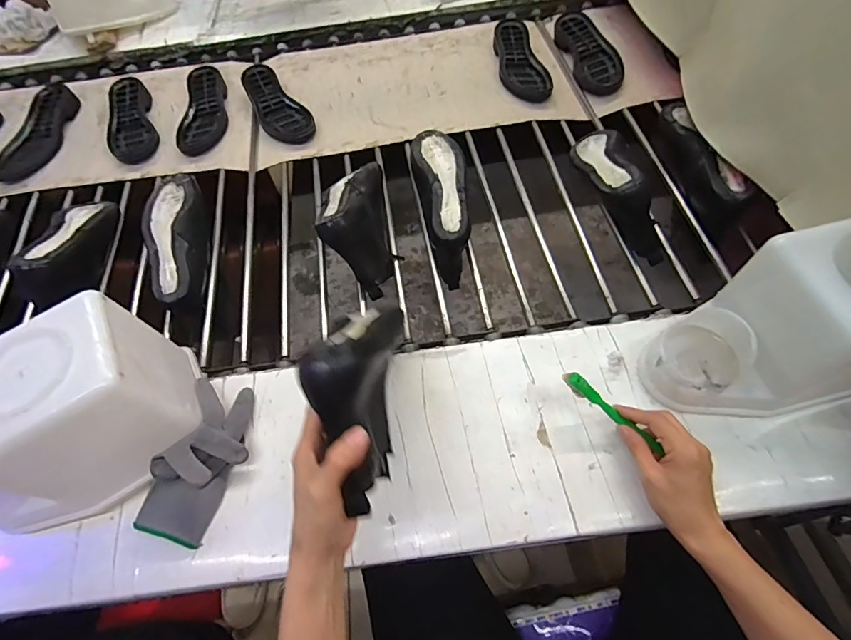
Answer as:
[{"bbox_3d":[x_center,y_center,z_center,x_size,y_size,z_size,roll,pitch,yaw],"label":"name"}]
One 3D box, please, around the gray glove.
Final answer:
[{"bbox_3d":[-0.248,0.149,0.486,0.085,0.065,0.169,12,62,11],"label":"gray glove"}]

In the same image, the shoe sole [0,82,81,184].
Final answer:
[{"bbox_3d":[-0.763,-0.374,0.878,0.084,0.034,0.251,1,61,5],"label":"shoe sole"}]

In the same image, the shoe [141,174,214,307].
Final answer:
[{"bbox_3d":[-0.384,-0.121,0.683,0.079,0.073,0.215,-9,60,0],"label":"shoe"}]

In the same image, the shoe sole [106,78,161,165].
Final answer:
[{"bbox_3d":[-0.585,-0.392,0.873,0.091,0.039,0.229,-22,61,-8],"label":"shoe sole"}]

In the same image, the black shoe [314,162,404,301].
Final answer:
[{"bbox_3d":[-0.103,-0.153,0.672,0.109,0.103,0.228,-14,60,-3],"label":"black shoe"}]

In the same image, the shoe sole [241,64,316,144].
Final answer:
[{"bbox_3d":[-0.292,-0.429,0.873,0.091,0.035,0.227,-25,62,-10],"label":"shoe sole"}]

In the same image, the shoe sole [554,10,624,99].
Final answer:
[{"bbox_3d":[0.328,-0.538,0.884,0.096,0.032,0.231,-8,60,0],"label":"shoe sole"}]

